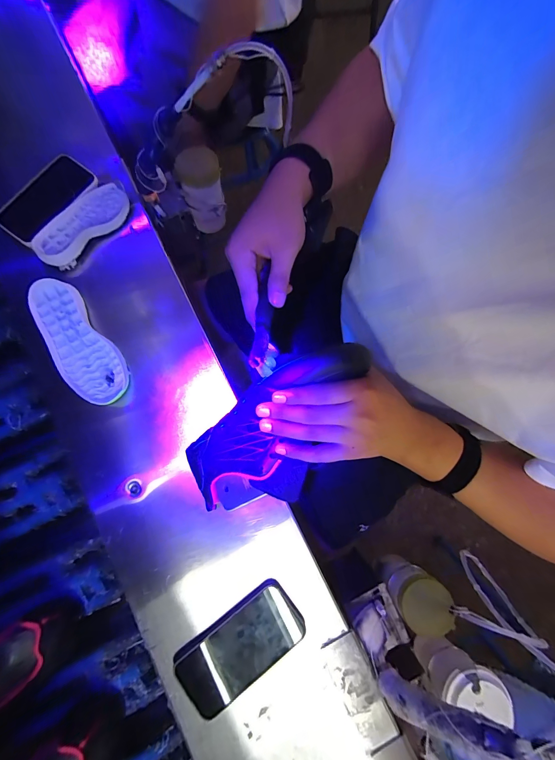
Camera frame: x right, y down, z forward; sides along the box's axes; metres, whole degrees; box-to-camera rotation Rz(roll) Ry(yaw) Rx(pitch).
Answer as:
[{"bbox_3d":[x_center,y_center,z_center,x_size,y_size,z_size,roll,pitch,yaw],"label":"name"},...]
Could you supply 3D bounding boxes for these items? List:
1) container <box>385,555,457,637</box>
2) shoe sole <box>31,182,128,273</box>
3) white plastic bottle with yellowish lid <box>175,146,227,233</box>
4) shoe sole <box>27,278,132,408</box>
[{"bbox_3d":[0.219,0.341,0.512,0.080,0.105,0.074,1,80,-5],"label":"container"},{"bbox_3d":[-0.298,-0.239,0.487,0.072,0.019,0.156,43,80,3],"label":"shoe sole"},{"bbox_3d":[-0.146,-0.363,0.616,0.075,0.129,0.079,-18,82,-8],"label":"white plastic bottle with yellowish lid"},{"bbox_3d":[-0.292,-0.055,0.459,0.083,0.020,0.206,-35,85,-9],"label":"shoe sole"}]

